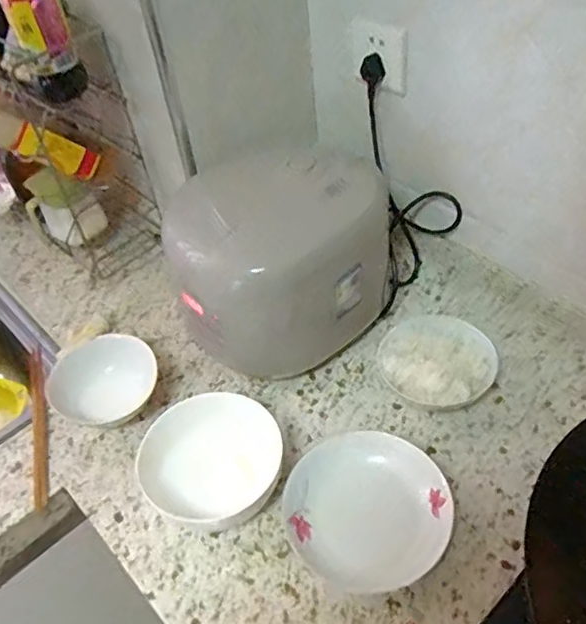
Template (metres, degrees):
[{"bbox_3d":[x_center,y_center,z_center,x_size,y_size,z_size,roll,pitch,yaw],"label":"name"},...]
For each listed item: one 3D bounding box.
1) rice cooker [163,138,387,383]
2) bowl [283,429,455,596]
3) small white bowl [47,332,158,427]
[{"bbox_3d":[-0.013,-0.064,0.772,0.263,0.208,0.213,-23,50,-13],"label":"rice cooker"},{"bbox_3d":[0.078,0.205,0.624,0.171,0.044,0.156,-5,49,3],"label":"bowl"},{"bbox_3d":[-0.241,0.089,0.763,0.135,0.062,0.106,-19,50,-10],"label":"small white bowl"}]

